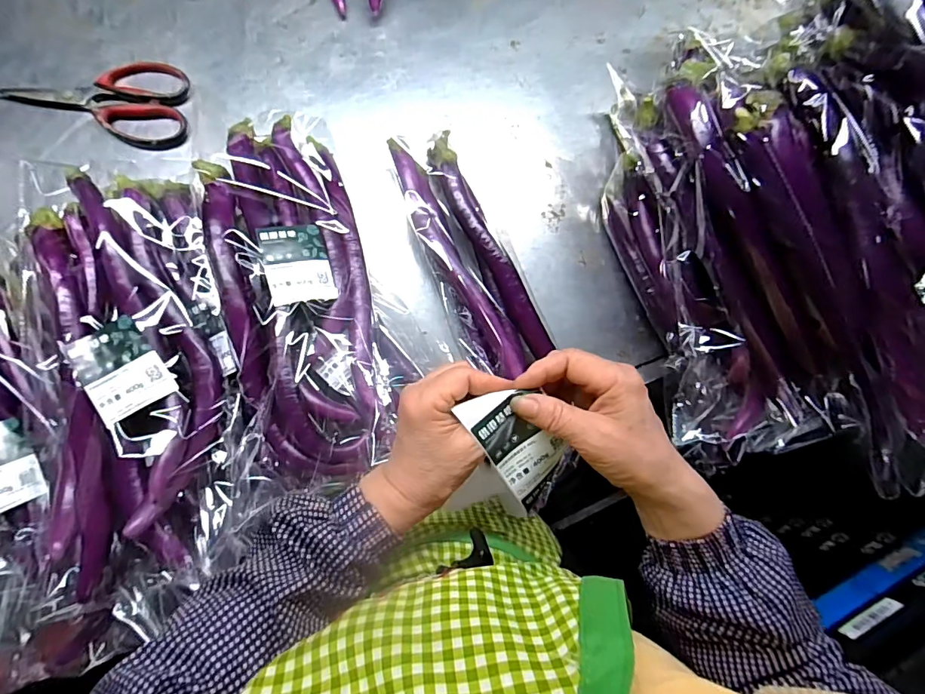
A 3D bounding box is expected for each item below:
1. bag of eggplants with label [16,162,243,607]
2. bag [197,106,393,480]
[{"bbox_3d":[-0.298,0.020,0.407,0.163,0.056,0.394,-14,86,-9],"label":"bag of eggplants with label"},{"bbox_3d":[-0.167,-0.060,0.459,0.142,0.103,0.378,-15,87,-10],"label":"bag"}]

